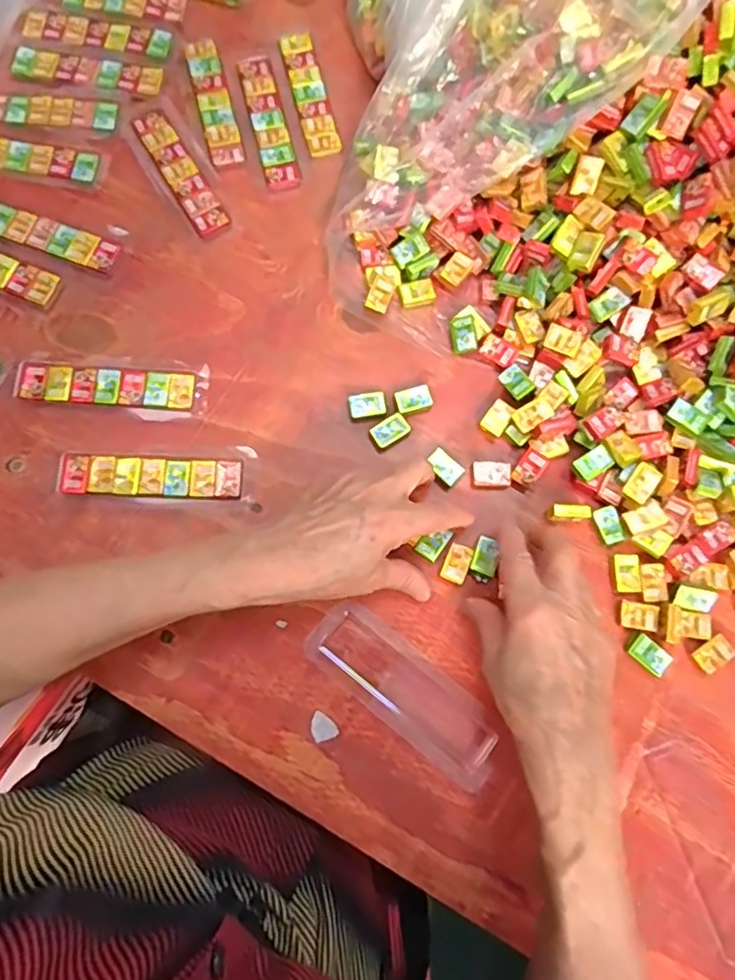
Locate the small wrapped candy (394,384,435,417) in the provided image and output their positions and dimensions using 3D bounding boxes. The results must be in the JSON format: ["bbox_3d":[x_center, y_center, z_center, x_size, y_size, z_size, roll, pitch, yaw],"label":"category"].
[{"bbox_3d":[0.033,-0.064,0.420,0.026,0.009,0.018,-19,79,-5],"label":"small wrapped candy"}]

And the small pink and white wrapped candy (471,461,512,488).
[{"bbox_3d":[0.087,-0.011,0.407,0.027,0.005,0.018,1,95,-4],"label":"small pink and white wrapped candy"}]

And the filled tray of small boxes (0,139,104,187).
[{"bbox_3d":[-0.266,-0.258,0.448,0.122,0.006,0.026,11,78,1],"label":"filled tray of small boxes"}]

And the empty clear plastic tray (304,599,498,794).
[{"bbox_3d":[0.024,0.129,0.375,0.135,0.007,0.047,38,80,6],"label":"empty clear plastic tray"}]

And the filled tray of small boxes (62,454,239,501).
[{"bbox_3d":[-0.147,-0.008,0.400,0.122,0.007,0.026,3,78,-1],"label":"filled tray of small boxes"}]

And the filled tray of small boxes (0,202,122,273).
[{"bbox_3d":[-0.245,-0.193,0.436,0.119,0.010,0.026,18,78,2],"label":"filled tray of small boxes"}]

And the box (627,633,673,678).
[{"bbox_3d":[0.184,0.107,0.383,0.025,0.007,0.018,40,80,7],"label":"box"}]

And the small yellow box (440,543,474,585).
[{"bbox_3d":[0.060,0.049,0.392,0.017,0.006,0.026,24,78,4],"label":"small yellow box"}]

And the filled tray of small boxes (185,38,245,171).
[{"bbox_3d":[-0.123,-0.310,0.468,0.025,0.004,0.122,-15,79,-5],"label":"filled tray of small boxes"}]

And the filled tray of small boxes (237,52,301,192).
[{"bbox_3d":[-0.080,-0.296,0.466,0.027,0.004,0.125,-14,79,-4],"label":"filled tray of small boxes"}]

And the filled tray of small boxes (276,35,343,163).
[{"bbox_3d":[-0.047,-0.320,0.472,0.026,0.008,0.116,-14,79,-5],"label":"filled tray of small boxes"}]

